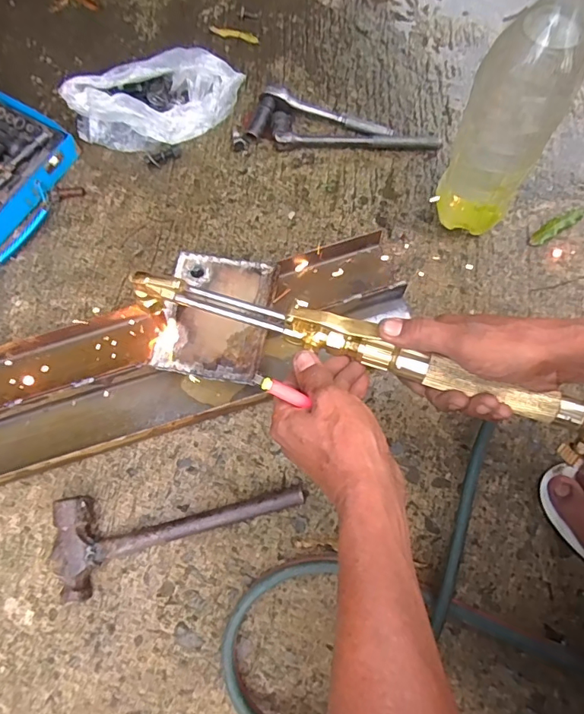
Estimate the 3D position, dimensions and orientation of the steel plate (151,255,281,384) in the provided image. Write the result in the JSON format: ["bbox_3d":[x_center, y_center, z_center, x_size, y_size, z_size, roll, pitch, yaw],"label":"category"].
[{"bbox_3d":[-0.087,-0.048,0.549,0.121,0.008,0.146,9,71,5],"label":"steel plate"}]

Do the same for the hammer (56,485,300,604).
[{"bbox_3d":[-0.120,0.176,0.515,0.267,0.037,0.102,-13,70,-3],"label":"hammer"}]

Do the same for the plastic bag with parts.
[{"bbox_3d":[-0.193,-0.376,0.689,0.245,0.062,0.126,-23,74,-6],"label":"plastic bag with parts"}]

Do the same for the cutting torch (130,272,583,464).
[{"bbox_3d":[0.063,-0.005,0.398,0.436,0.052,0.040,19,76,12],"label":"cutting torch"}]

